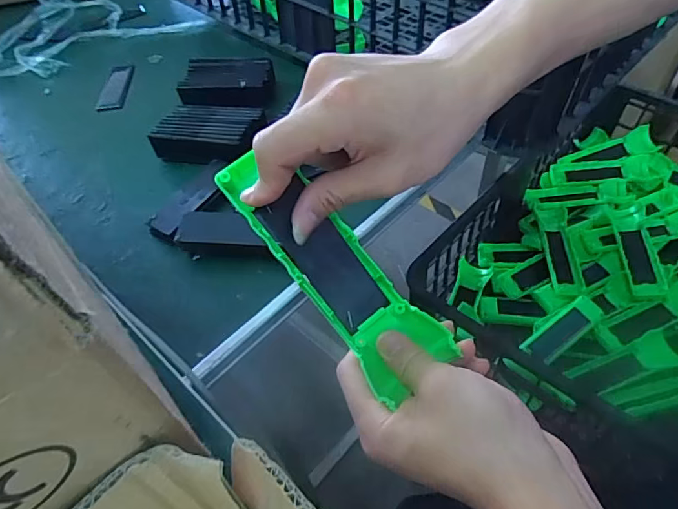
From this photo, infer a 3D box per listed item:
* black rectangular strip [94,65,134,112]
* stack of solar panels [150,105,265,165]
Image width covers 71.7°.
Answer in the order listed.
[{"bbox_3d":[-0.267,-0.202,0.561,0.033,0.004,0.093,-8,51,-1],"label":"black rectangular strip"},{"bbox_3d":[-0.121,-0.113,0.453,0.097,0.032,0.061,8,53,12],"label":"stack of solar panels"}]

